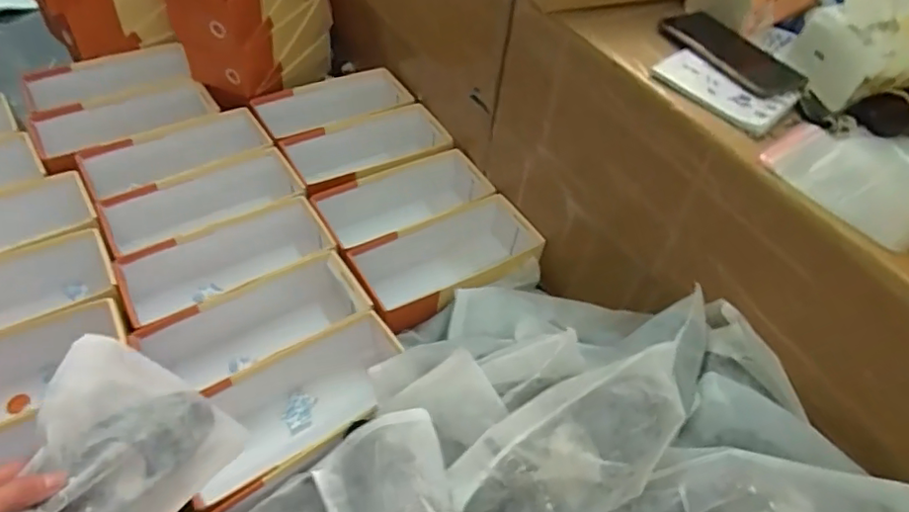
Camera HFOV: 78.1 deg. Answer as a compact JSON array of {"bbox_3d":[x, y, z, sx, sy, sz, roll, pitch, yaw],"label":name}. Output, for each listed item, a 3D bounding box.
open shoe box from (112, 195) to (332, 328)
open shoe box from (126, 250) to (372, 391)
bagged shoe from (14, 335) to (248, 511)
[{"bbox_3d":[-0.325,0.027,0.831,0.287,0.113,0.141,-24,57,-24],"label":"open shoe box"},{"bbox_3d":[-0.266,0.117,0.779,0.292,0.130,0.123,-22,56,-23],"label":"open shoe box"},{"bbox_3d":[-0.339,0.224,0.464,0.148,0.091,0.297,23,55,13],"label":"bagged shoe"}]

